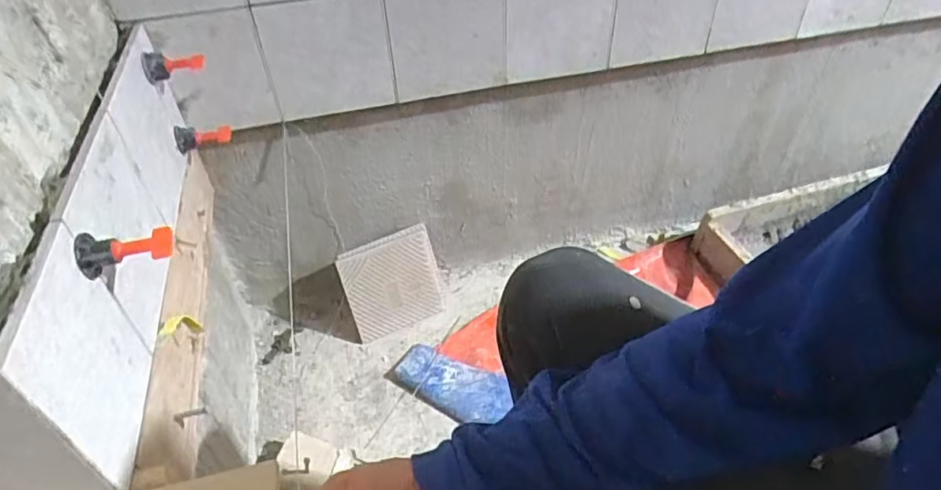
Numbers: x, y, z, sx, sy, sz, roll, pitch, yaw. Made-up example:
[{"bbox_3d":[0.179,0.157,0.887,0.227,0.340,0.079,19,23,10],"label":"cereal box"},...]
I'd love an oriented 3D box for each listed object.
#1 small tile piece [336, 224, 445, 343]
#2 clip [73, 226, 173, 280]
[{"bbox_3d":[-0.123,0.061,0.935,0.148,0.149,0.012,-21,24,-17],"label":"small tile piece"},{"bbox_3d":[-0.239,0.002,0.410,0.057,0.026,0.024,-14,44,-12],"label":"clip"}]

